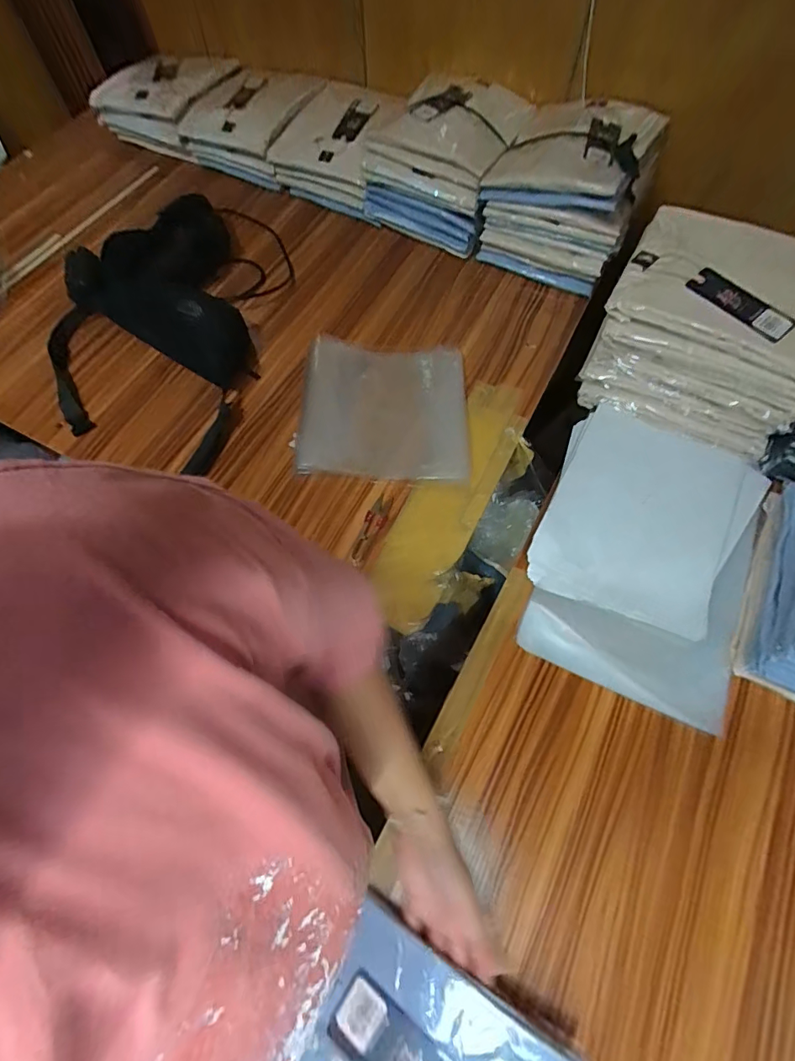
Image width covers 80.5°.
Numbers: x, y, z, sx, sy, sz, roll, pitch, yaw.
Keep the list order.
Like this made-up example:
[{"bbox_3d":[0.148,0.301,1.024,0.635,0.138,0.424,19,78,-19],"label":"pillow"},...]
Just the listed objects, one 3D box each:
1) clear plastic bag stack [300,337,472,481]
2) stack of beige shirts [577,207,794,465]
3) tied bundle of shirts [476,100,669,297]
[{"bbox_3d":[-0.018,-0.179,0.686,0.237,0.026,0.233,3,64,3],"label":"clear plastic bag stack"},{"bbox_3d":[0.404,-0.263,0.608,0.255,0.161,0.207,21,66,11],"label":"stack of beige shirts"},{"bbox_3d":[0.285,-0.573,0.806,0.236,0.175,0.261,23,66,11],"label":"tied bundle of shirts"}]

